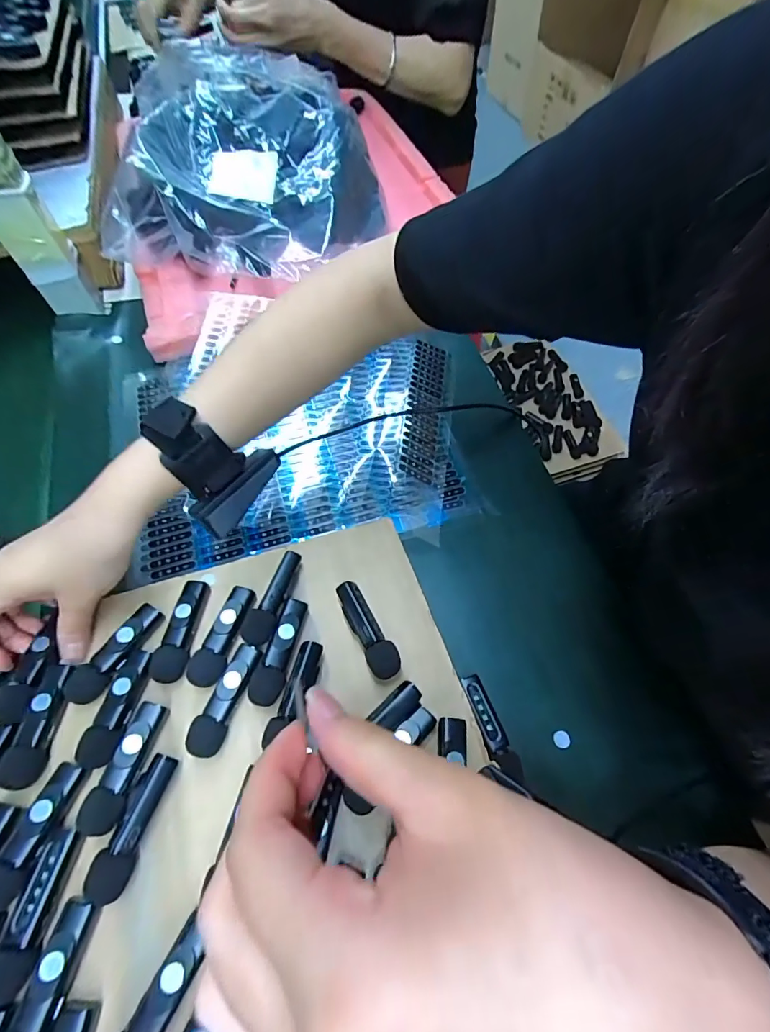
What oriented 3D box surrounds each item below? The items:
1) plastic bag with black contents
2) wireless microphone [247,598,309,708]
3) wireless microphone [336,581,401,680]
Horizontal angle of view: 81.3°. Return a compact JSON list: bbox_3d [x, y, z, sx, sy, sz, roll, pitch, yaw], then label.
[{"bbox_3d":[-0.154,-0.421,0.512,0.274,0.083,0.389,-8,61,-2],"label":"plastic bag with black contents"},{"bbox_3d":[-0.066,0.084,0.281,0.021,0.020,0.063,9,62,8],"label":"wireless microphone"},{"bbox_3d":[-0.011,0.073,0.289,0.019,0.017,0.065,-26,63,-11],"label":"wireless microphone"}]

